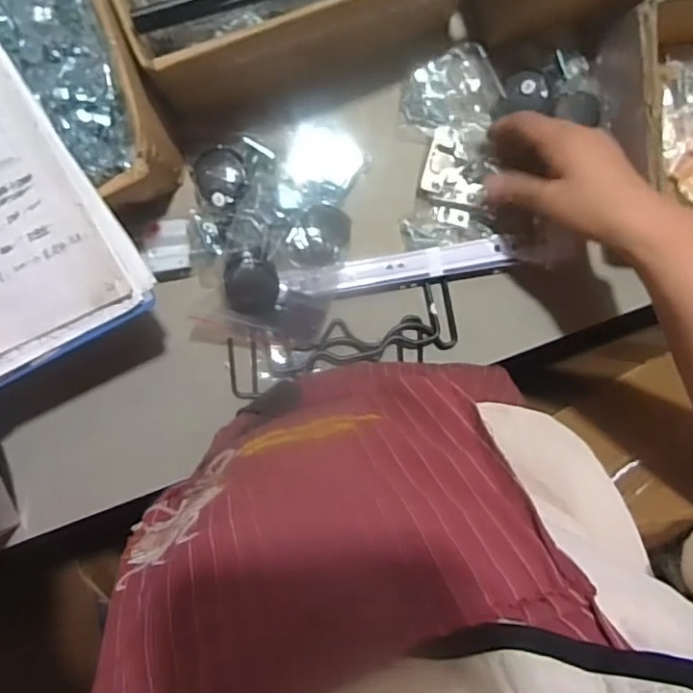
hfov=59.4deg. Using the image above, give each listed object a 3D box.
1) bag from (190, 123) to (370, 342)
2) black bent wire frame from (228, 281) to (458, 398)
[{"bbox_3d":[-0.062,-0.098,0.495,0.132,0.058,0.180,12,96,-6],"label":"bag"},{"bbox_3d":[-0.002,-0.001,0.533,0.205,0.019,0.059,-16,98,-3],"label":"black bent wire frame"}]

